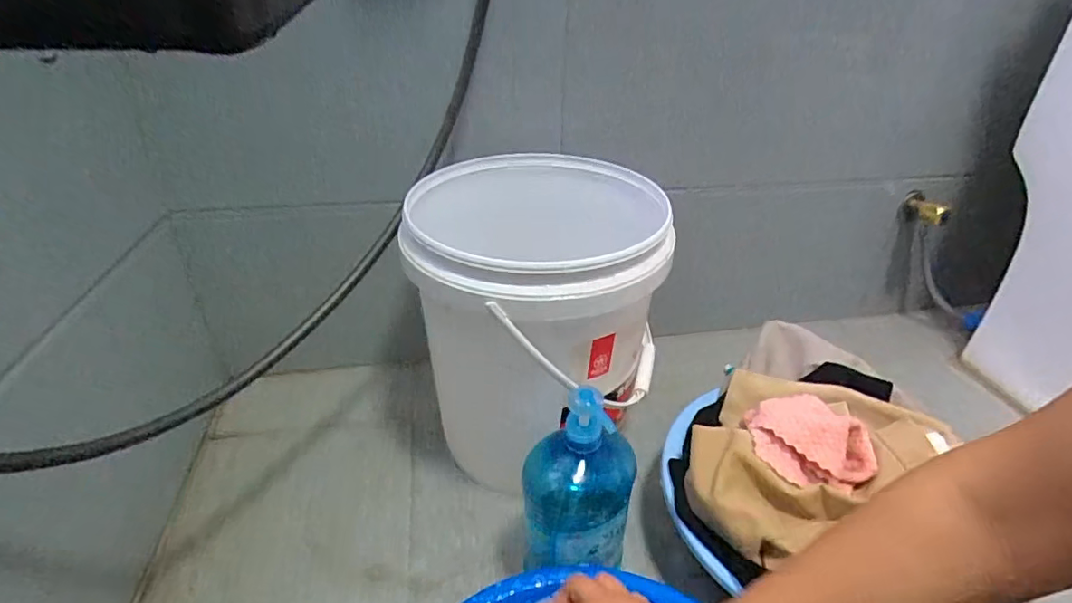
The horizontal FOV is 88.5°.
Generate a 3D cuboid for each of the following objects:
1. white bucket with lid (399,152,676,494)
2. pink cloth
[{"bbox_3d":[0.004,0.041,0.693,0.278,0.368,0.281,1,32,-1],"label":"white bucket with lid"},{"bbox_3d":[0.296,0.148,0.597,0.131,0.051,0.107,-5,33,-10],"label":"pink cloth"}]

